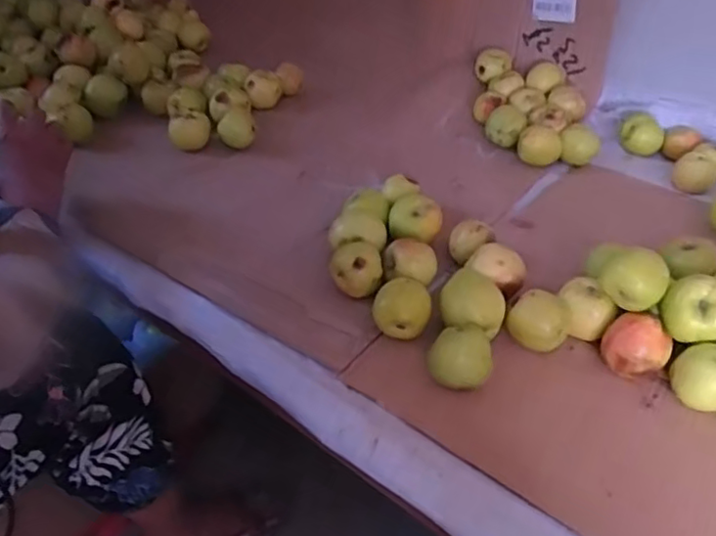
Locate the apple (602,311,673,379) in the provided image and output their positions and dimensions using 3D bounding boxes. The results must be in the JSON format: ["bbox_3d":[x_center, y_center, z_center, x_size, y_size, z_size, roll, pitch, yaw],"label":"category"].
[{"bbox_3d":[0.266,0.077,0.601,0.057,0.057,0.047,24,44,26],"label":"apple"}]

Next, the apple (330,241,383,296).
[{"bbox_3d":[-0.002,0.001,0.692,0.055,0.058,0.053,1,38,0],"label":"apple"}]

